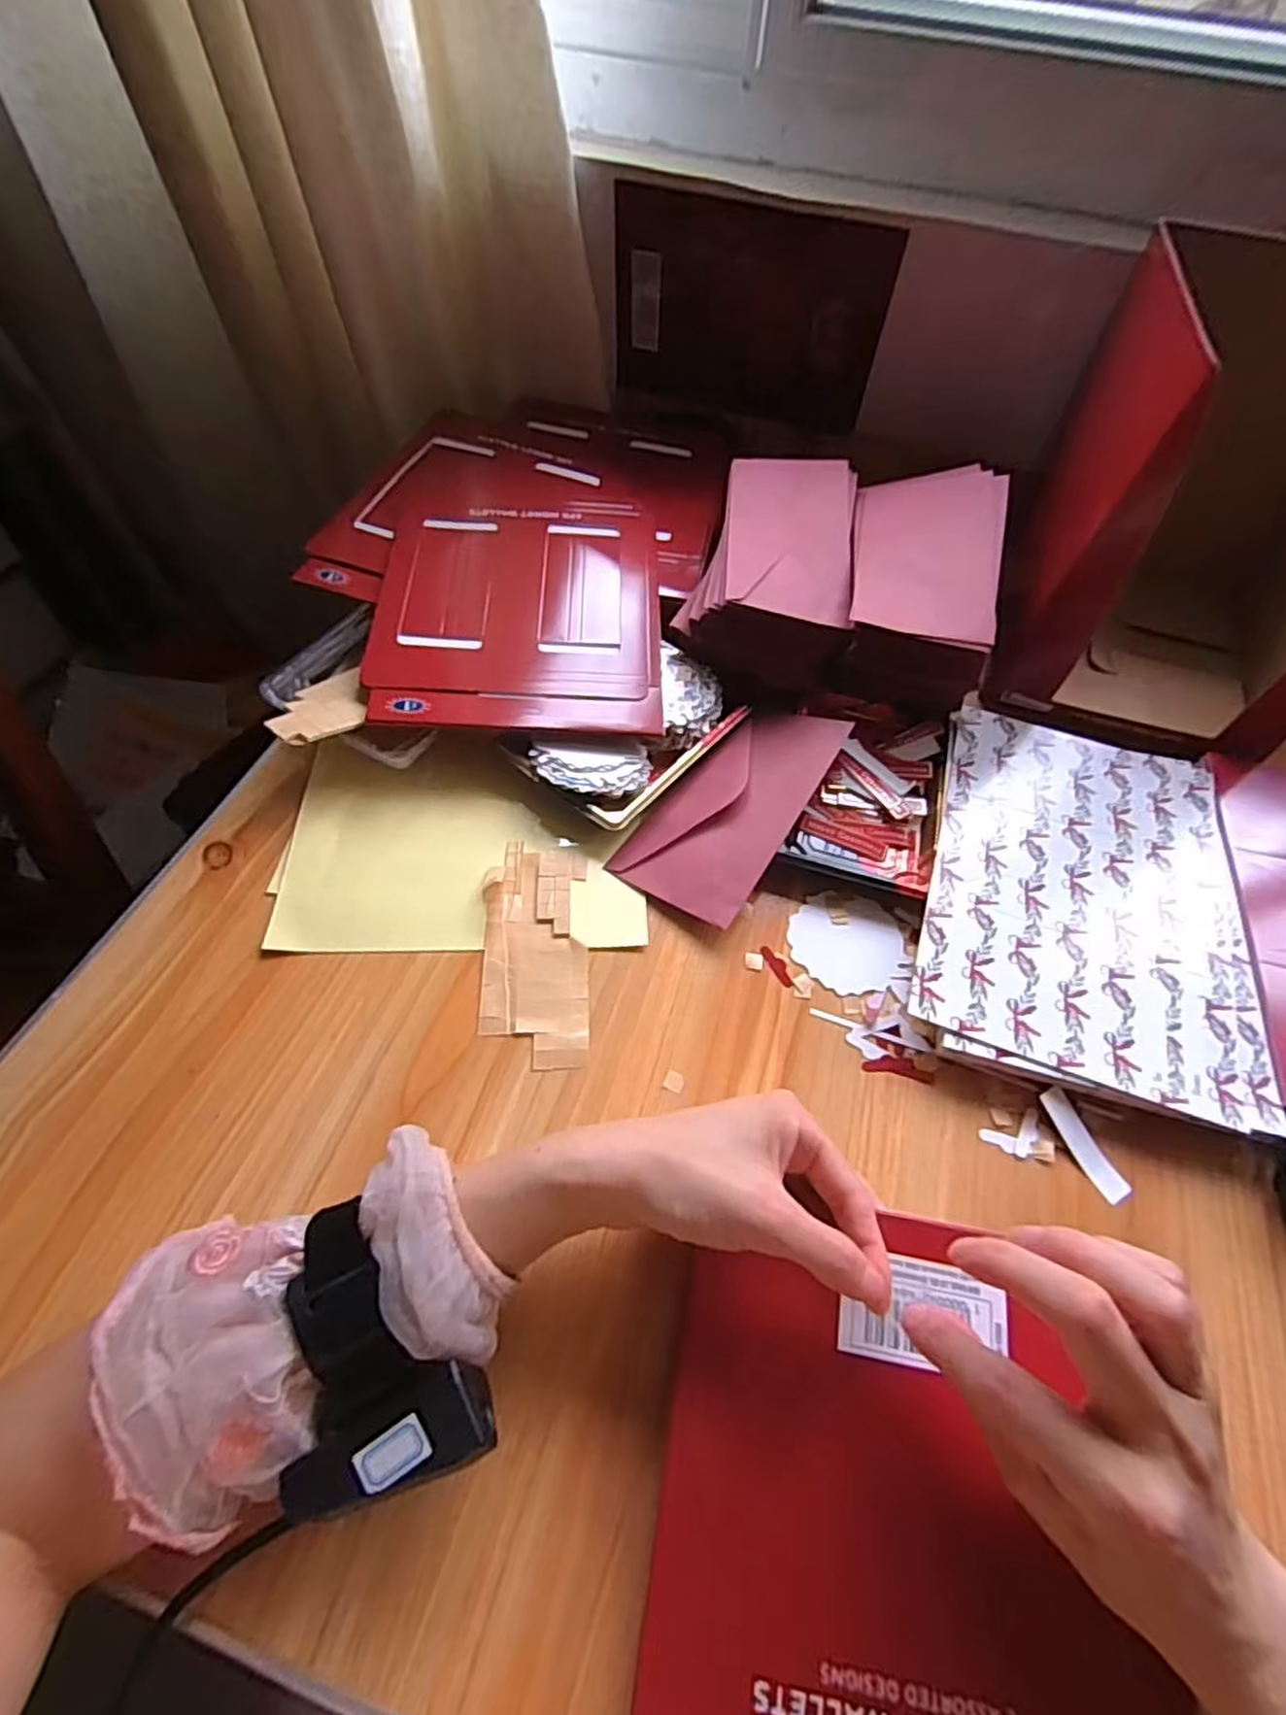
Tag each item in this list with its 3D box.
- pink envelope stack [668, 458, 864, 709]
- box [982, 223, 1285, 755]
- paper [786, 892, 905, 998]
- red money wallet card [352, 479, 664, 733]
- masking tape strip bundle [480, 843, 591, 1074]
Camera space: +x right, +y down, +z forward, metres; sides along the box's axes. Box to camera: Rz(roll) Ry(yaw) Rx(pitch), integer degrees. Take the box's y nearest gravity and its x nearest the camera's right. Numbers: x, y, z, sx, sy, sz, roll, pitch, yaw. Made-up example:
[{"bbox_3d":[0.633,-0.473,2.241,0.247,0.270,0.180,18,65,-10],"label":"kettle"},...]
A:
[{"bbox_3d":[0.096,-0.226,0.558,0.116,0.054,0.206,10,57,1],"label":"pink envelope stack"},{"bbox_3d":[0.417,-0.258,0.547,0.217,0.254,0.310,19,56,9],"label":"box"},{"bbox_3d":[0.125,0.051,0.453,0.067,0.004,0.066,34,61,18],"label":"paper"},{"bbox_3d":[-0.091,-0.195,0.554,0.203,0.010,0.246,2,59,-4],"label":"red money wallet card"},{"bbox_3d":[-0.063,0.053,0.435,0.060,0.006,0.141,-1,55,-5],"label":"masking tape strip bundle"}]

